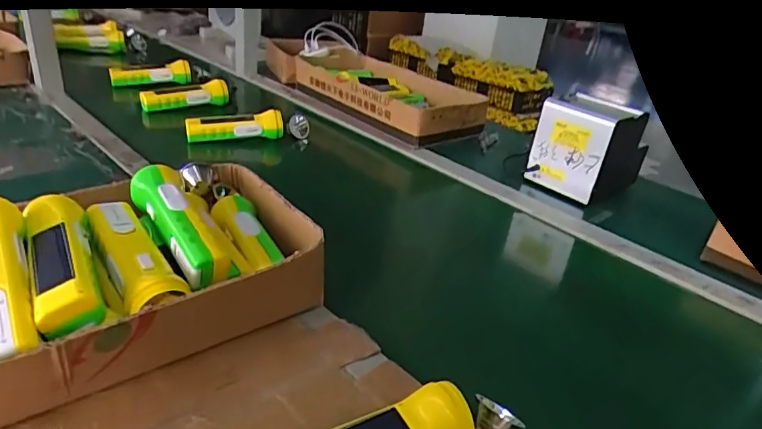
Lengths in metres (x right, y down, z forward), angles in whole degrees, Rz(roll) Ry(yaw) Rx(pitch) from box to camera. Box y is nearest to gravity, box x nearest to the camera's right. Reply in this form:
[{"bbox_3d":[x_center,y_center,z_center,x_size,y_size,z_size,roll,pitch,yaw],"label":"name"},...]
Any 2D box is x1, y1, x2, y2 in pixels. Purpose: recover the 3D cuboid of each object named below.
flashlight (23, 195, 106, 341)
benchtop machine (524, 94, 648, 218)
[{"bbox_3d":[-0.262,0.037,0.423,0.046,0.038,0.173,-11,33,-31],"label":"flashlight"},{"bbox_3d":[0.354,-0.113,0.874,0.169,0.151,0.121,-16,35,-37],"label":"benchtop machine"}]

